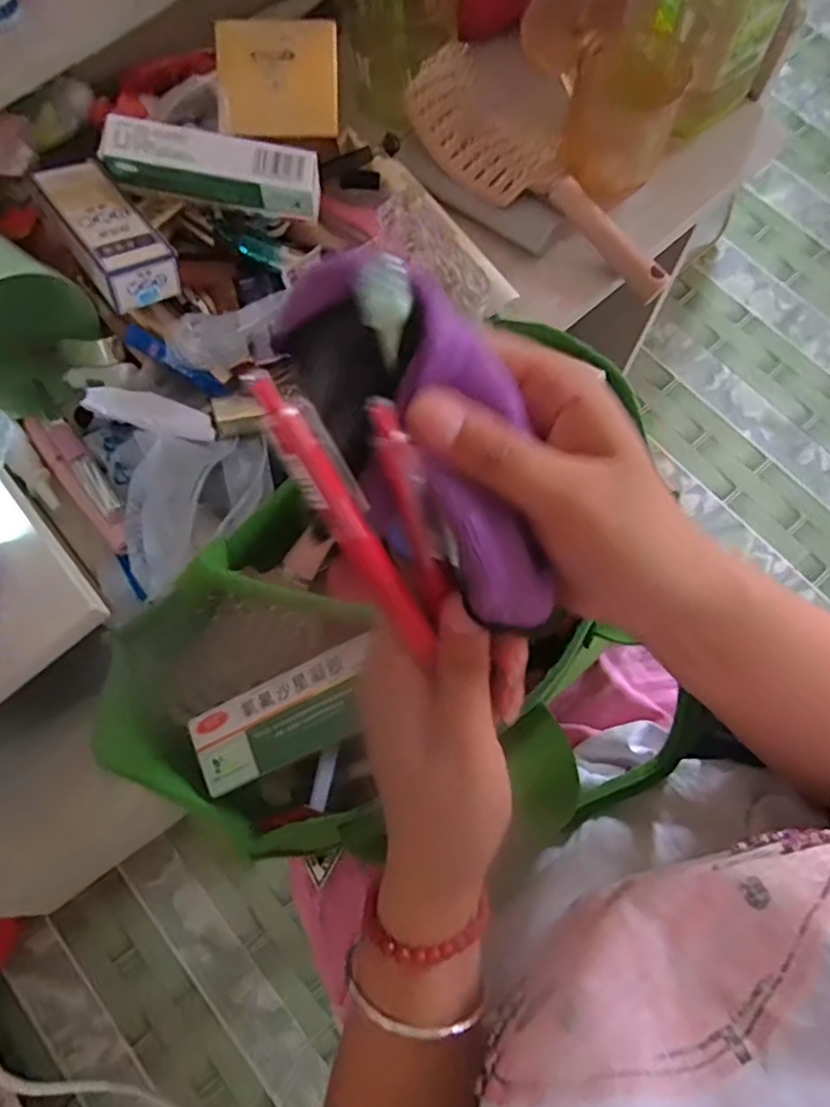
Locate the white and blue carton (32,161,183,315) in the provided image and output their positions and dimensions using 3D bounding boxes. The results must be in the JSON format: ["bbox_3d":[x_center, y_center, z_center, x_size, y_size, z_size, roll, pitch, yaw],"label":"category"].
[{"bbox_3d":[-0.202,-0.207,0.424,0.050,0.032,0.116,-33,71,-21],"label":"white and blue carton"}]

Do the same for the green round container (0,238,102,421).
[{"bbox_3d":[-0.278,-0.158,0.440,0.090,0.096,0.091,-1,74,2],"label":"green round container"}]

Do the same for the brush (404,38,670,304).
[{"bbox_3d":[0.091,-0.277,0.483,0.077,0.048,0.239,-40,76,-9],"label":"brush"}]

